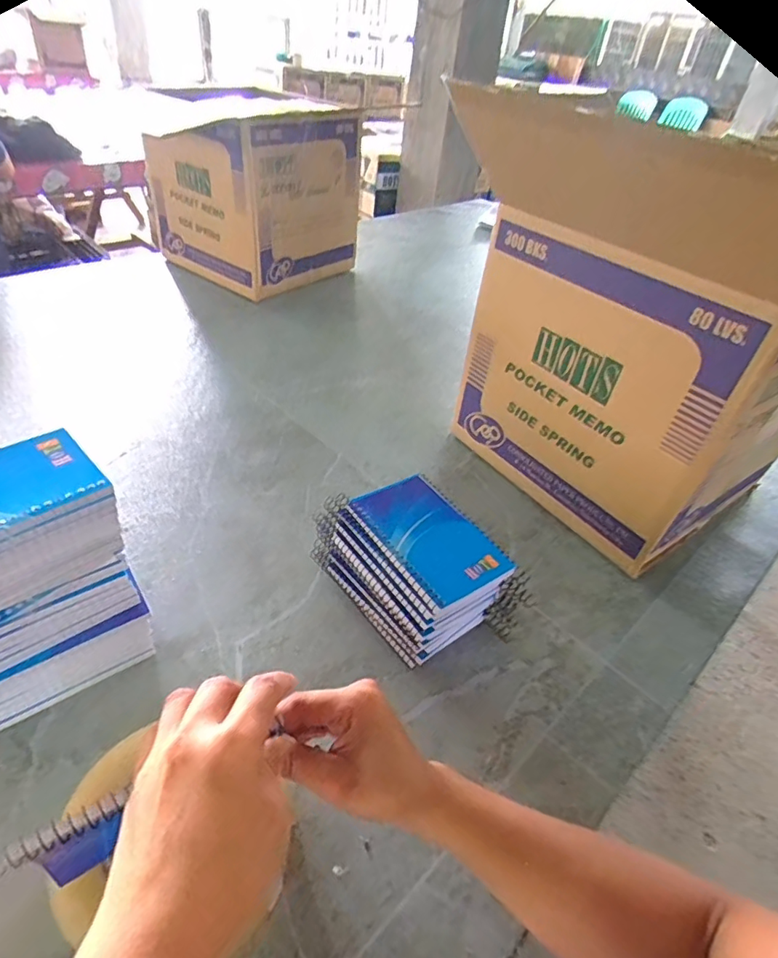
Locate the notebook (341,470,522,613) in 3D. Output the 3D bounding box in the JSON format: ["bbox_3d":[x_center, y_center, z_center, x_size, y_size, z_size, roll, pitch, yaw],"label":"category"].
[{"bbox_3d":[0.033,0.045,0.439,0.084,0.012,0.128,-20,48,-29],"label":"notebook"}]

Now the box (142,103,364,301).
[{"bbox_3d":[-0.256,-0.563,1.058,0.316,0.275,0.293,29,45,25],"label":"box"}]

